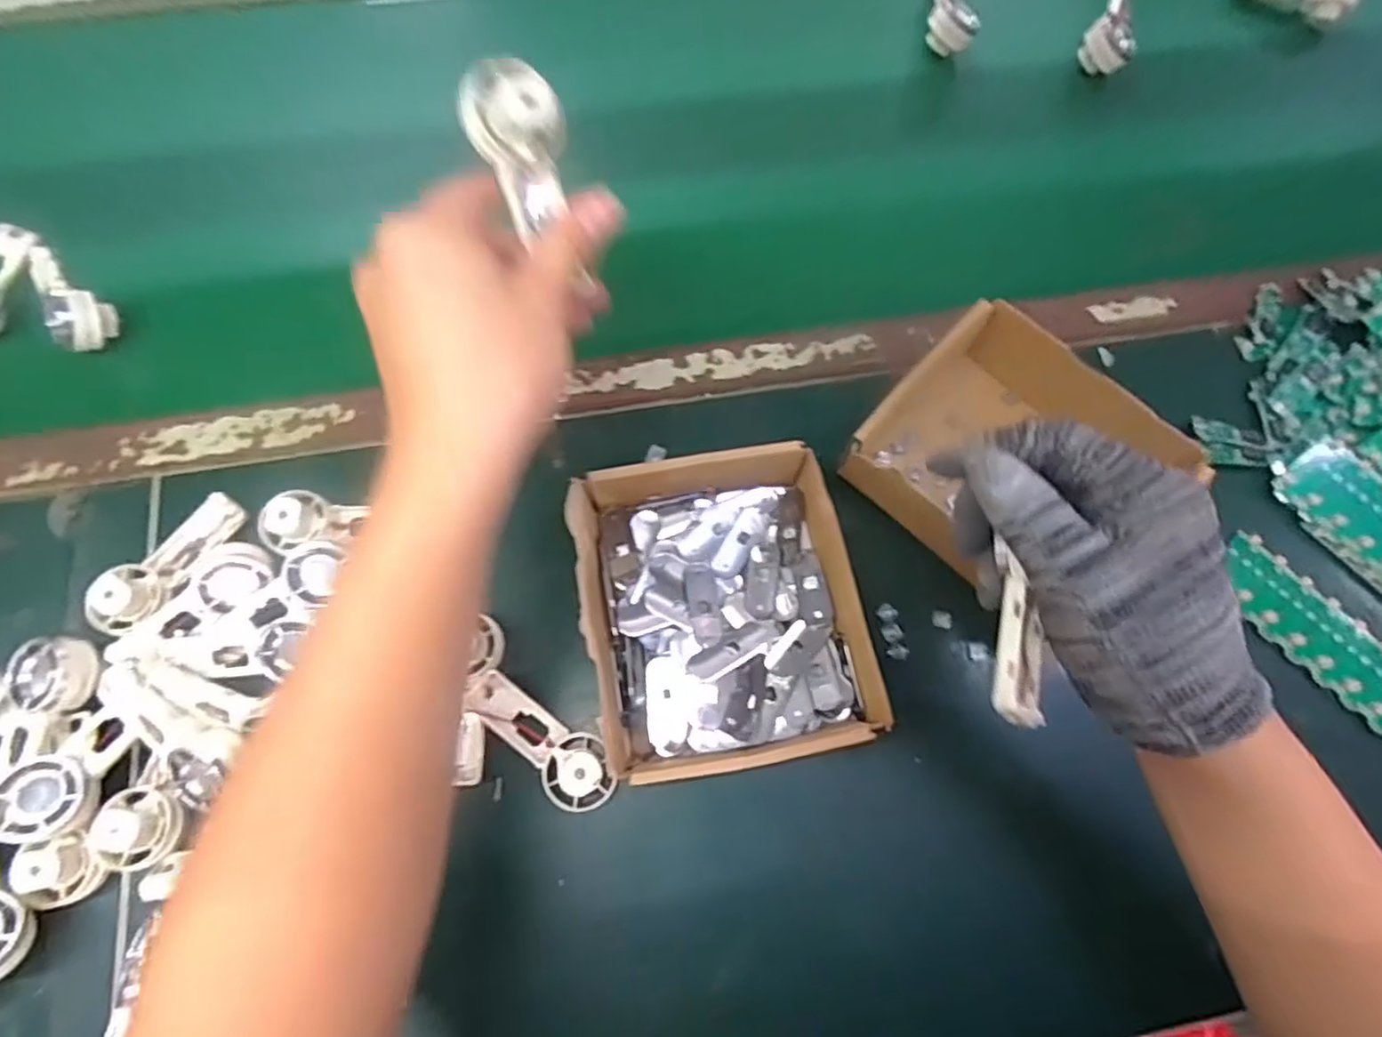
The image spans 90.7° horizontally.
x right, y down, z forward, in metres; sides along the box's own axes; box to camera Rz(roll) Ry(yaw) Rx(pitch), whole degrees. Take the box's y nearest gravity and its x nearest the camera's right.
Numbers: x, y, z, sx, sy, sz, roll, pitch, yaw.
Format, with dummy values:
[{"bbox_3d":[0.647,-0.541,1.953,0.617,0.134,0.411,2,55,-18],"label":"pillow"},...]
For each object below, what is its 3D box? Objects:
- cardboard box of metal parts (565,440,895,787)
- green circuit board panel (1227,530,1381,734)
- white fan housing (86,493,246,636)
[{"bbox_3d":[0.013,0.050,0.393,0.151,0.053,0.180,-10,71,-5],"label":"cardboard box of metal parts"},{"bbox_3d":[0.407,0.088,0.416,0.050,0.006,0.182,-41,77,-14],"label":"green circuit board panel"},{"bbox_3d":[-0.307,0.025,0.400,0.033,0.029,0.093,27,72,8],"label":"white fan housing"}]

